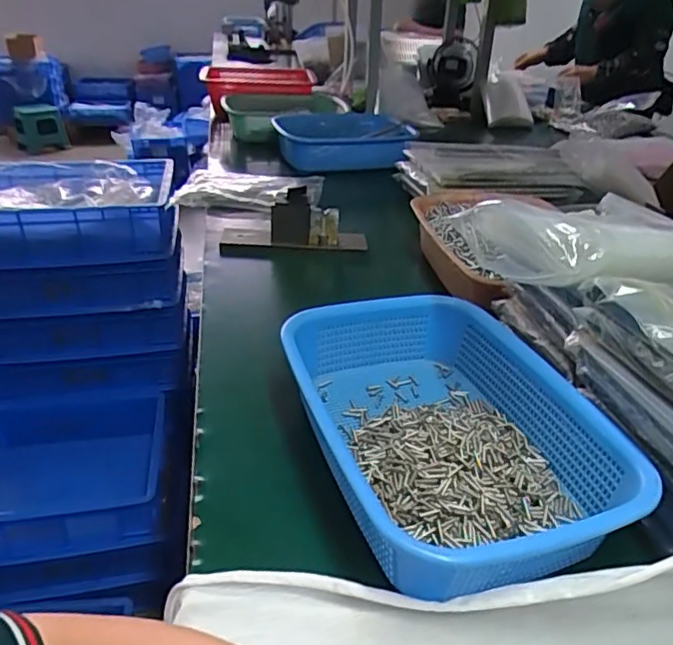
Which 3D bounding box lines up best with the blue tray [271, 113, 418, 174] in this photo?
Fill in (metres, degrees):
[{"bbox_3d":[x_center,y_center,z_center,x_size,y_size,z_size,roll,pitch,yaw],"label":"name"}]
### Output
[{"bbox_3d":[0.012,-0.387,1.213,0.278,0.067,0.266,-3,32,-7],"label":"blue tray"}]

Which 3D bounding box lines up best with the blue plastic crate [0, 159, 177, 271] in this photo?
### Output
[{"bbox_3d":[-0.540,-0.235,1.168,0.418,0.117,0.330,-3,32,-7],"label":"blue plastic crate"}]

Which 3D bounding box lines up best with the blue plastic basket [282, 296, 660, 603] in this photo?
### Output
[{"bbox_3d":[0.084,0.079,0.458,0.207,0.068,0.285,-9,33,-16],"label":"blue plastic basket"}]

